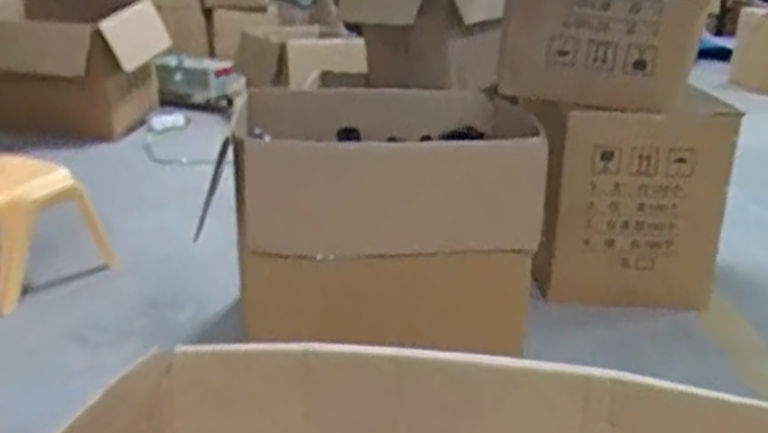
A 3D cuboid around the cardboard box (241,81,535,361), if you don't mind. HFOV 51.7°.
[{"bbox_3d":[-0.007,-0.014,1.703,0.573,0.431,0.436,0,17,-6],"label":"cardboard box"}]

